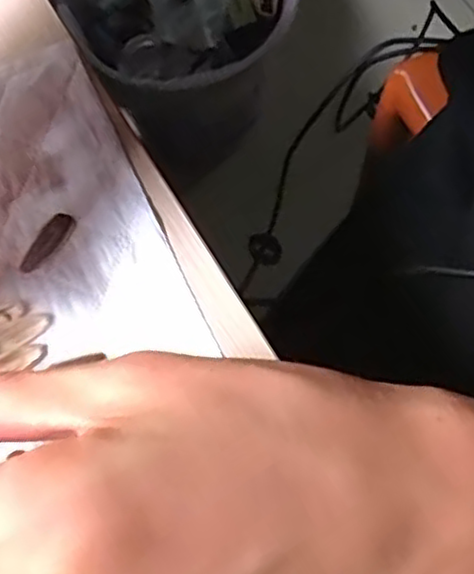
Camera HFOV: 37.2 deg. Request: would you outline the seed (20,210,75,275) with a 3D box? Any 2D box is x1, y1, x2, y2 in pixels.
[{"bbox_3d":[-0.061,-0.015,0.224,0.008,0.004,0.023,30,75,10],"label":"seed"}]

